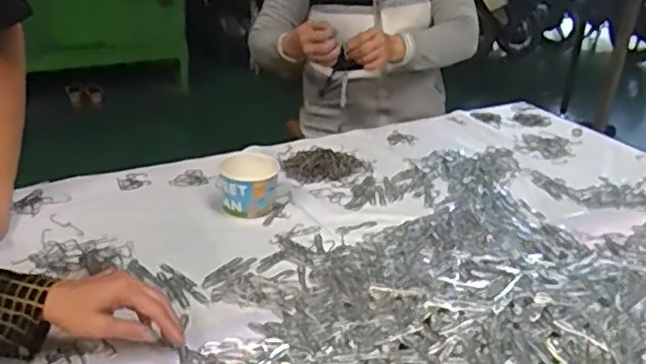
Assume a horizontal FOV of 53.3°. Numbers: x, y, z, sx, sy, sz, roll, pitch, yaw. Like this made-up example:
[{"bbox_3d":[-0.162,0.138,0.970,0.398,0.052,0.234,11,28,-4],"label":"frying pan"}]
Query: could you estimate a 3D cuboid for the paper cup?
[{"bbox_3d":[-0.114,0.005,1.001,0.091,0.067,0.109,5,26,2],"label":"paper cup"}]

